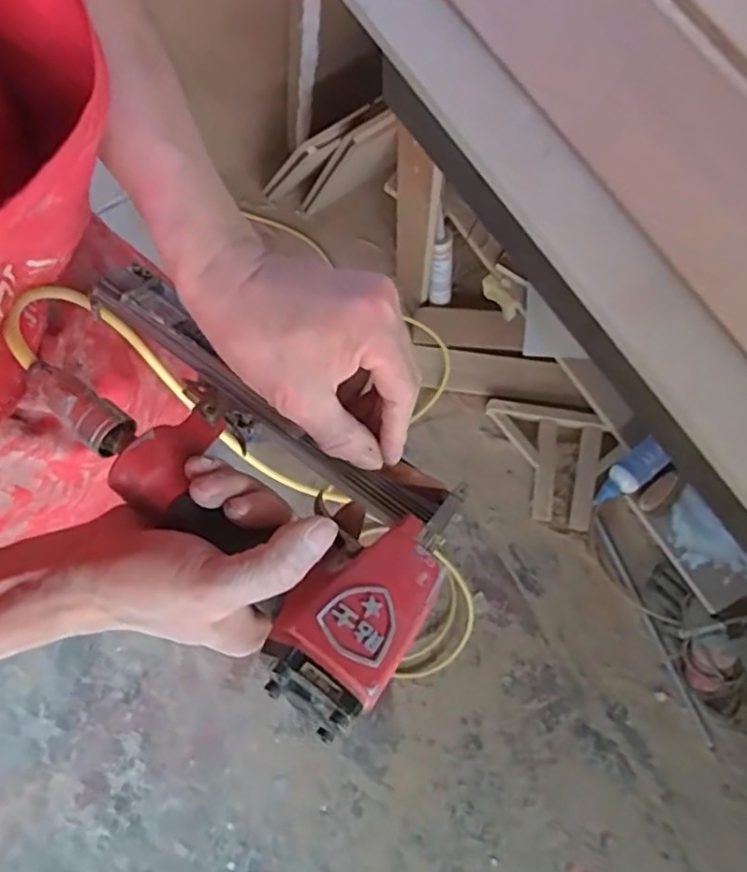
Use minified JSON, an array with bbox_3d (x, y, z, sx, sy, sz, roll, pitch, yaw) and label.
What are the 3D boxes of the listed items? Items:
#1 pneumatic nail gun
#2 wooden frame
[{"bbox_3d":[-0.073,0.004,0.327,0.273,0.069,0.125,42,76,15],"label":"pneumatic nail gun"},{"bbox_3d":[0.350,0.058,1.213,0.259,0.052,0.225,9,93,5],"label":"wooden frame"}]

